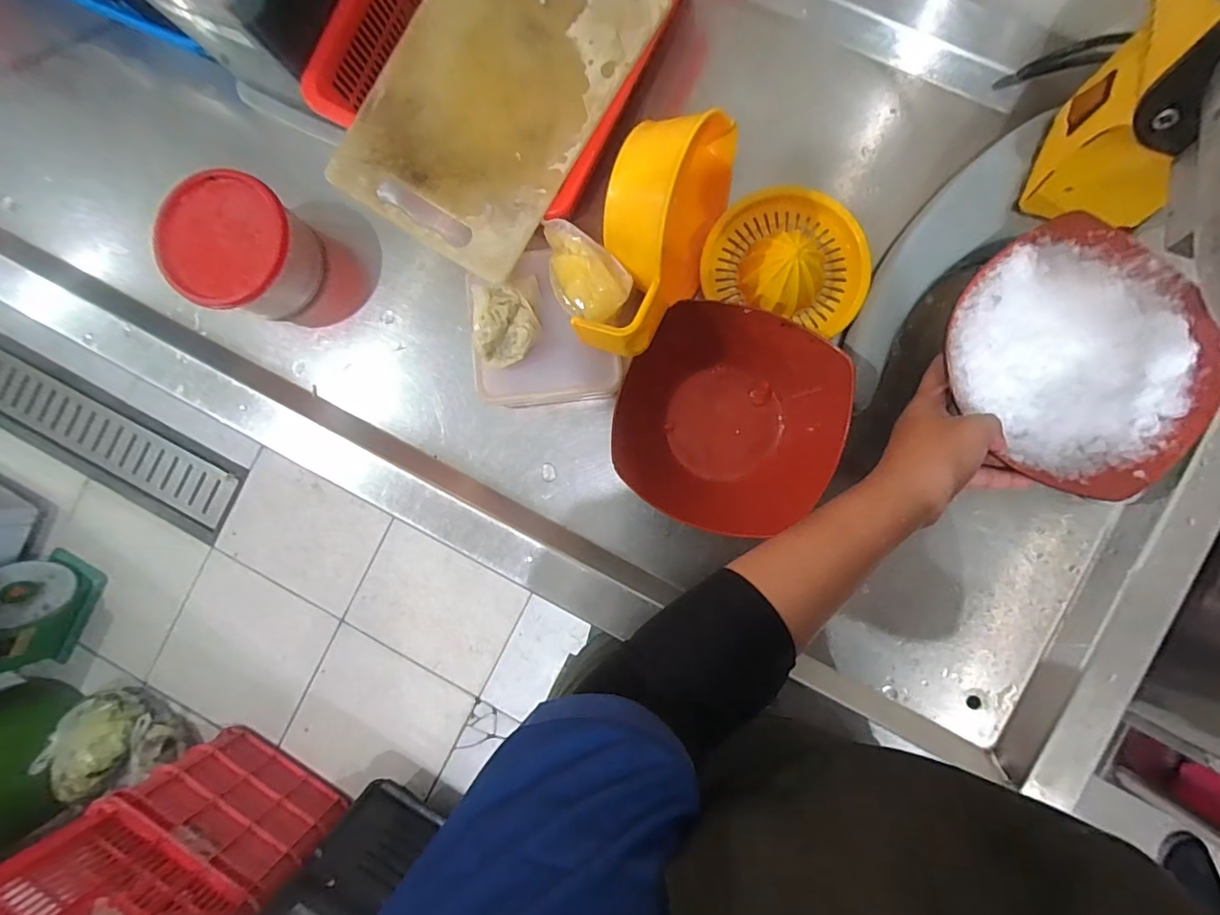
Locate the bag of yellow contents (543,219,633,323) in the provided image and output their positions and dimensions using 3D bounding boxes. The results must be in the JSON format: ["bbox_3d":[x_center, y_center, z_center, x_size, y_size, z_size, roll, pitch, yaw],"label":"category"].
[{"bbox_3d":[-0.023,-0.137,0.395,0.079,0.030,0.044,45,93,4],"label":"bag of yellow contents"}]

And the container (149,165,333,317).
[{"bbox_3d":[-0.307,-0.171,0.458,0.110,0.086,0.104,0,90,5],"label":"container"}]

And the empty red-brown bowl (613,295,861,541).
[{"bbox_3d":[0.093,-0.026,0.432,0.166,0.076,0.164,24,92,5],"label":"empty red-brown bowl"}]

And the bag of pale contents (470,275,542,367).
[{"bbox_3d":[-0.078,-0.104,0.405,0.047,0.029,0.066,0,99,-21],"label":"bag of pale contents"}]

